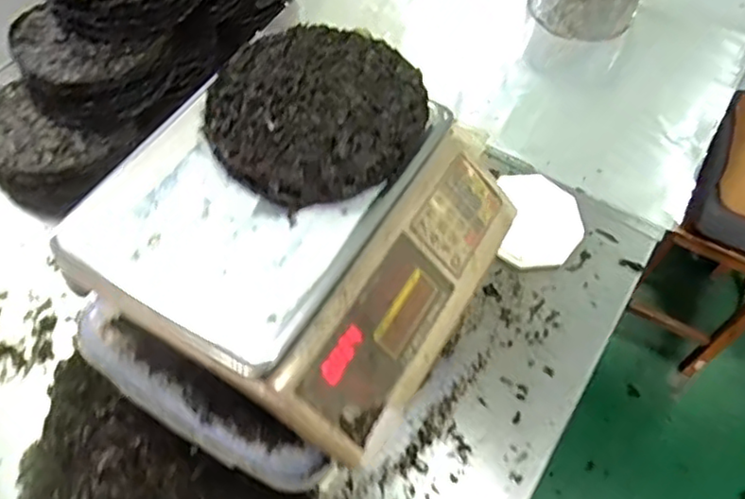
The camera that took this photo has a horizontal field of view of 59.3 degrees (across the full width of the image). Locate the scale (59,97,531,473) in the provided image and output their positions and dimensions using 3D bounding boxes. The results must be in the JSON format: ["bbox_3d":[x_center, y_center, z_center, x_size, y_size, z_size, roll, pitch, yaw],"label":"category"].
[{"bbox_3d":[-0.062,-0.023,0.615,0.315,0.093,0.311,28,62,14],"label":"scale"}]

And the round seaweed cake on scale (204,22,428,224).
[{"bbox_3d":[-0.053,-0.127,0.609,0.191,0.033,0.192,1,59,-2],"label":"round seaweed cake on scale"}]

